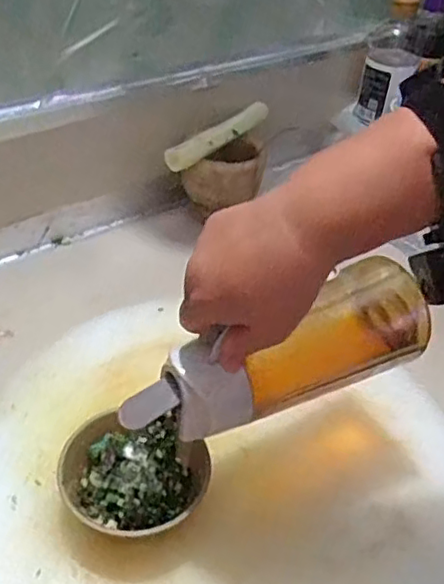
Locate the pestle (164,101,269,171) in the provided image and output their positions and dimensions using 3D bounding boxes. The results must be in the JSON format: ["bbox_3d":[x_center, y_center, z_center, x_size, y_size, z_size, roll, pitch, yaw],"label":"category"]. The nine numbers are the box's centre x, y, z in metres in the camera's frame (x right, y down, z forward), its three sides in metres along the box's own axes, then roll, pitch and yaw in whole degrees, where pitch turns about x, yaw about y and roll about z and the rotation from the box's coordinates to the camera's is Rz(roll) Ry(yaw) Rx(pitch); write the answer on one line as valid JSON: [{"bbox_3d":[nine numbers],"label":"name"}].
[{"bbox_3d":[0.002,-0.193,0.773,0.029,0.026,0.192,28,43,25],"label":"pestle"}]

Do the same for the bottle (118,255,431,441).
[{"bbox_3d":[0.044,0.046,0.430,0.224,0.067,0.057,-20,45,-23],"label":"bottle"}]

